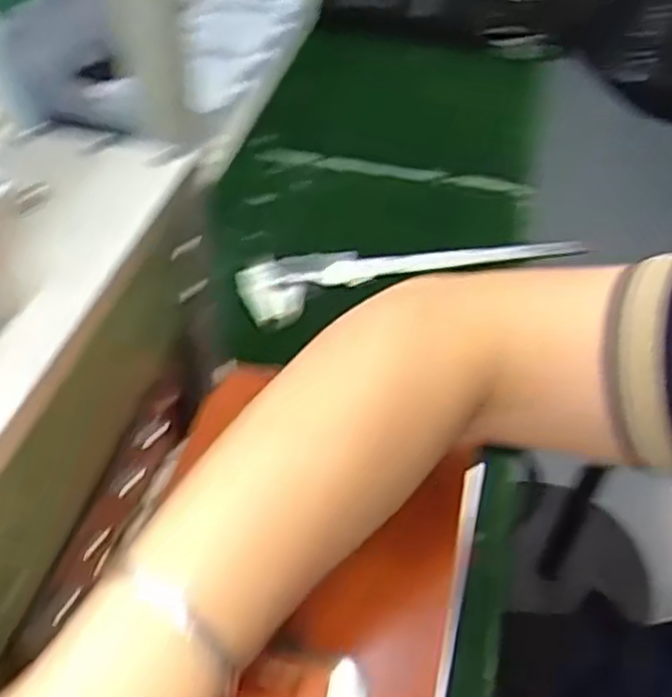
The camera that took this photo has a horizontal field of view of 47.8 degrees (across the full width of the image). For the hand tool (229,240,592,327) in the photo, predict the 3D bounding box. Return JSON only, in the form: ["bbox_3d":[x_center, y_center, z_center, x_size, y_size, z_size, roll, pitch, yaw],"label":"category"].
[{"bbox_3d":[0.070,-0.074,0.643,0.300,0.020,0.063,-13,49,-13],"label":"hand tool"}]

